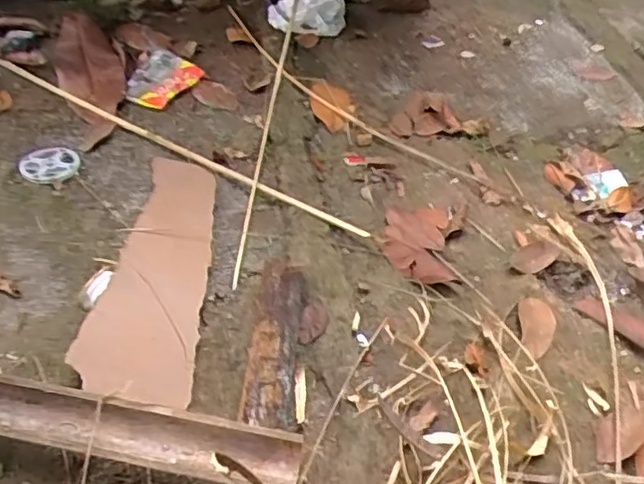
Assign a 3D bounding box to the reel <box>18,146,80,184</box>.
[{"bbox_3d":[-0.464,-0.134,1.074,0.094,0.009,0.090,2,46,-3],"label":"reel"}]

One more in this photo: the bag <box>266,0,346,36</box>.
[{"bbox_3d":[-0.042,-0.509,1.407,0.162,0.085,0.152,18,48,12],"label":"bag"}]

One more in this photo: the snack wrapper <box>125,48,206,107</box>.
[{"bbox_3d":[-0.323,-0.325,1.245,0.133,0.034,0.147,36,53,26],"label":"snack wrapper"}]

